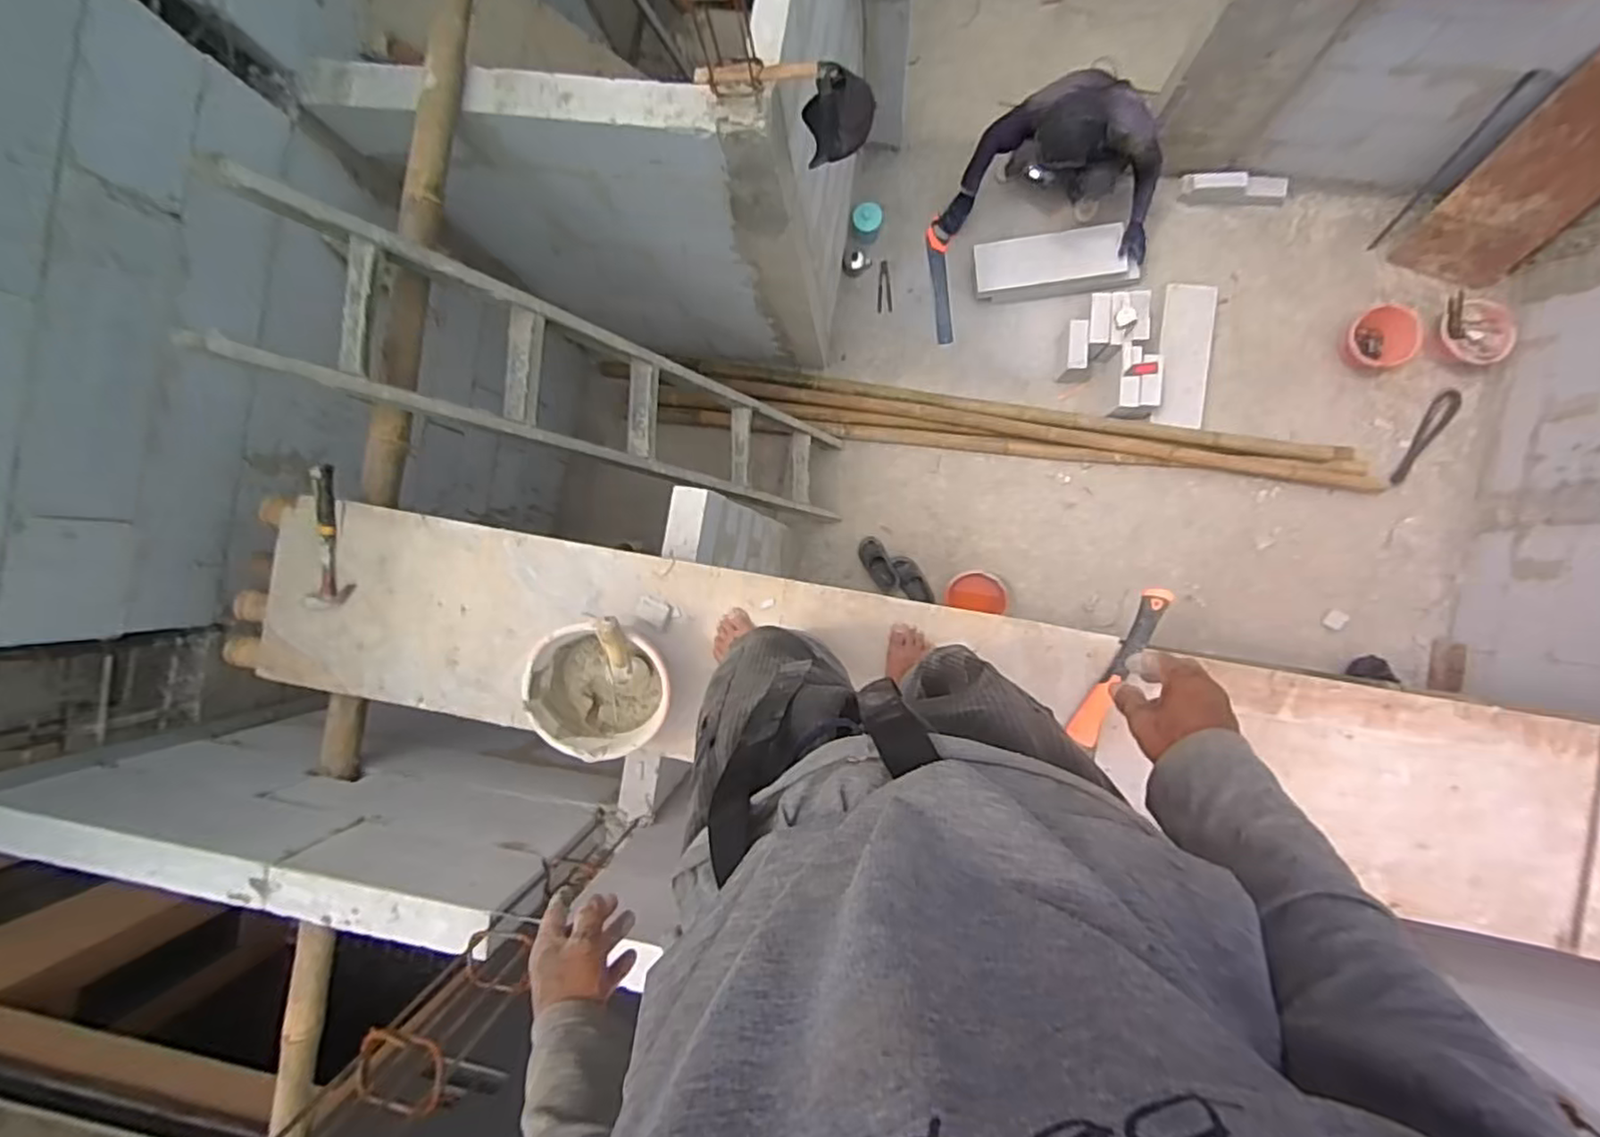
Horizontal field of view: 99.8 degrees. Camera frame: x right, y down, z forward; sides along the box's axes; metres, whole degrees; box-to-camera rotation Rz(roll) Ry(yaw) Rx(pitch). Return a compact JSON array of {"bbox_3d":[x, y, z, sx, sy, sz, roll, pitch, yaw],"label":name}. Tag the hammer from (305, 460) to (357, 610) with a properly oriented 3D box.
[{"bbox_3d":[-0.953,-0.061,1.356,0.090,0.035,0.290,3,97,6],"label":"hammer"}]

